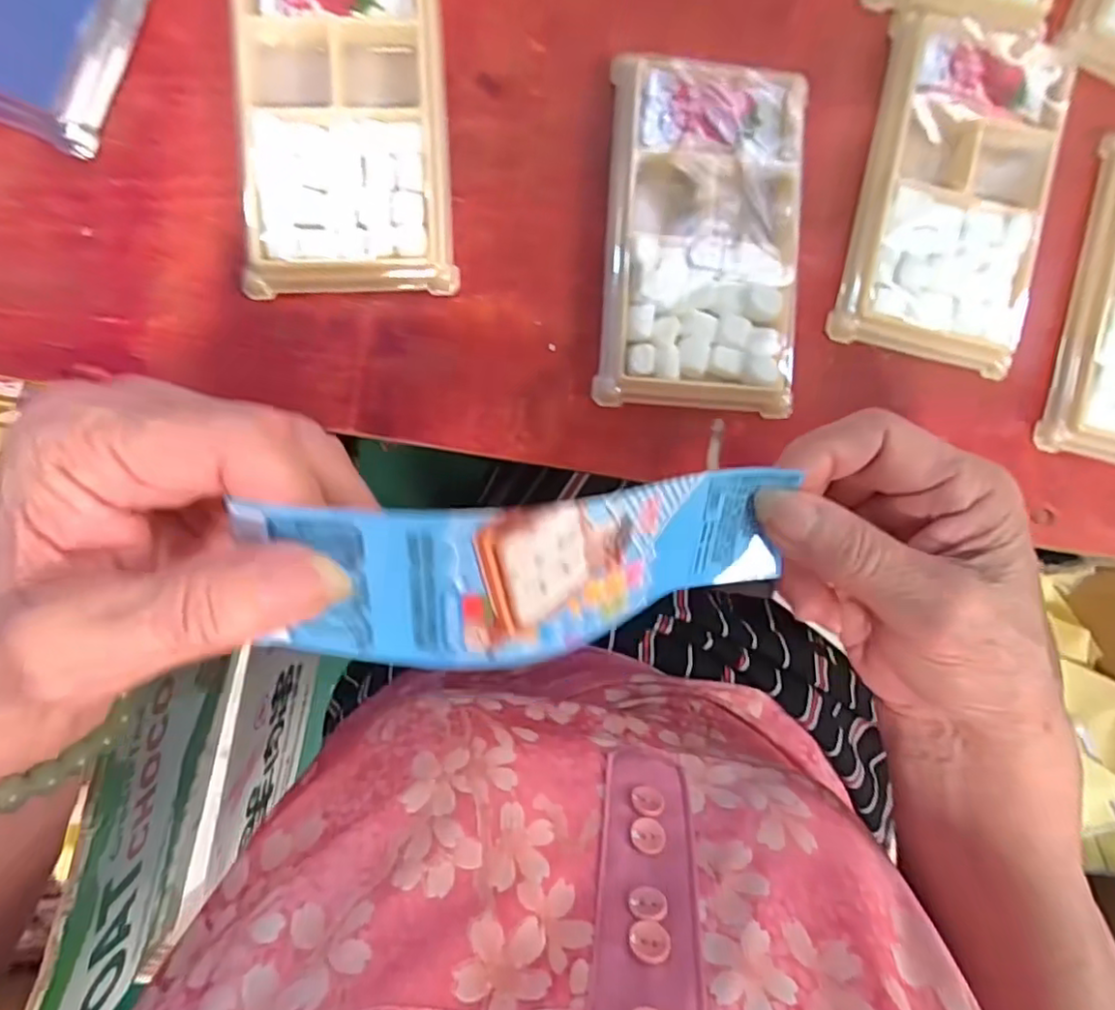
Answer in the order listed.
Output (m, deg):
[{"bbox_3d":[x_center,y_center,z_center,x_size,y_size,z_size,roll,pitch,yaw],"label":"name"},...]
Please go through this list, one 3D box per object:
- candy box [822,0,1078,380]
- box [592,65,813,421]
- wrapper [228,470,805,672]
[{"bbox_3d":[0.165,-0.135,0.263,0.073,0.015,0.145,11,90,-6],"label":"candy box"},{"bbox_3d":[0.058,-0.108,0.255,0.077,0.014,0.135,3,91,-6],"label":"box"},{"bbox_3d":[0.003,0.016,0.161,0.141,0.028,0.040,-6,92,-24],"label":"wrapper"}]

